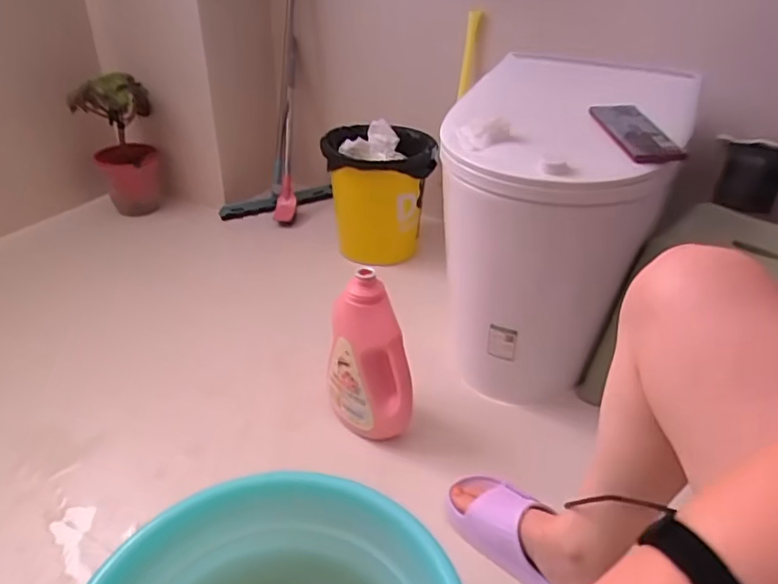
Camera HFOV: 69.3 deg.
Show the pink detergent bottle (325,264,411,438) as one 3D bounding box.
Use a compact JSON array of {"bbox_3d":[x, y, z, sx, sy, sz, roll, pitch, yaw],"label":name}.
[{"bbox_3d":[-0.026,0.110,0.845,0.066,0.266,0.136,-25,42,-37],"label":"pink detergent bottle"}]

